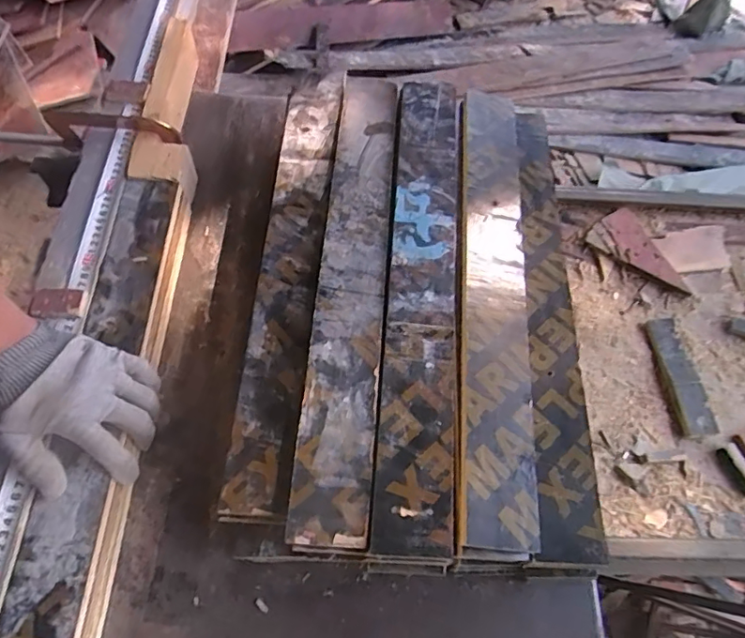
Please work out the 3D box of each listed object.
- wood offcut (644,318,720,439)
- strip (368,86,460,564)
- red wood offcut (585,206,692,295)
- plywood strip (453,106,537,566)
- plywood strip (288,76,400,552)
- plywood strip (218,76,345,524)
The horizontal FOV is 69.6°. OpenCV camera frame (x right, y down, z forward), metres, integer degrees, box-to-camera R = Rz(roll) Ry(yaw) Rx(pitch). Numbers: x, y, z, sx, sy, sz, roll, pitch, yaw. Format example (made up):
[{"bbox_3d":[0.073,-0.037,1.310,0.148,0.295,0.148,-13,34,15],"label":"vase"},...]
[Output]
[{"bbox_3d":[0.393,0.071,0.685,0.040,0.014,0.156,-4,62,-4],"label":"wood offcut"},{"bbox_3d":[0.046,-0.042,0.511,0.063,0.013,0.489,5,61,1],"label":"strip"},{"bbox_3d":[0.386,-0.097,0.764,0.152,0.011,0.076,38,69,4],"label":"red wood offcut"},{"bbox_3d":[0.113,-0.039,0.531,0.073,0.016,0.494,9,62,-7],"label":"plywood strip"},{"bbox_3d":[-0.021,-0.054,0.519,0.066,0.016,0.502,4,61,1],"label":"plywood strip"},{"bbox_3d":[-0.083,-0.058,0.535,0.059,0.011,0.483,4,61,1],"label":"plywood strip"}]

